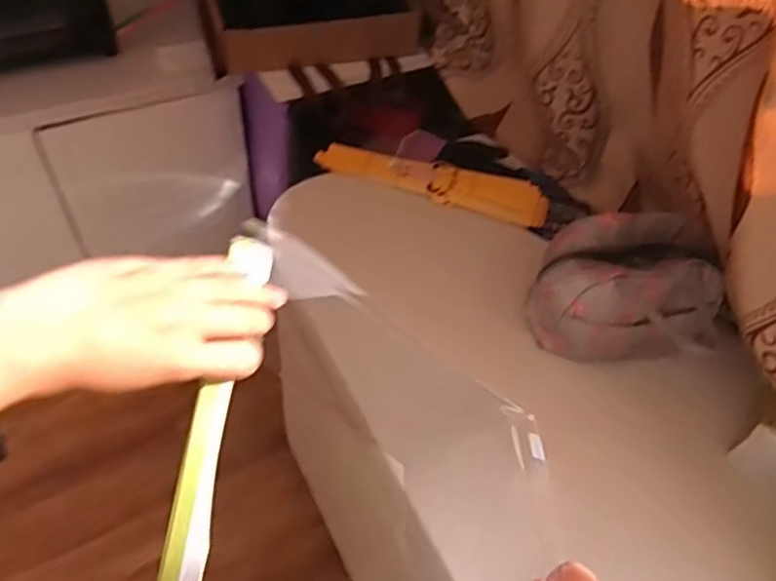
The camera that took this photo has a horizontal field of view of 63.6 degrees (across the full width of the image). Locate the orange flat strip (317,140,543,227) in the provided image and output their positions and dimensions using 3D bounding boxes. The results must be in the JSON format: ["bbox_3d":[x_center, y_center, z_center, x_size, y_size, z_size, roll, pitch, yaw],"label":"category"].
[{"bbox_3d":[0.074,-0.183,1.036,0.379,0.022,0.080,16,50,7],"label":"orange flat strip"}]

